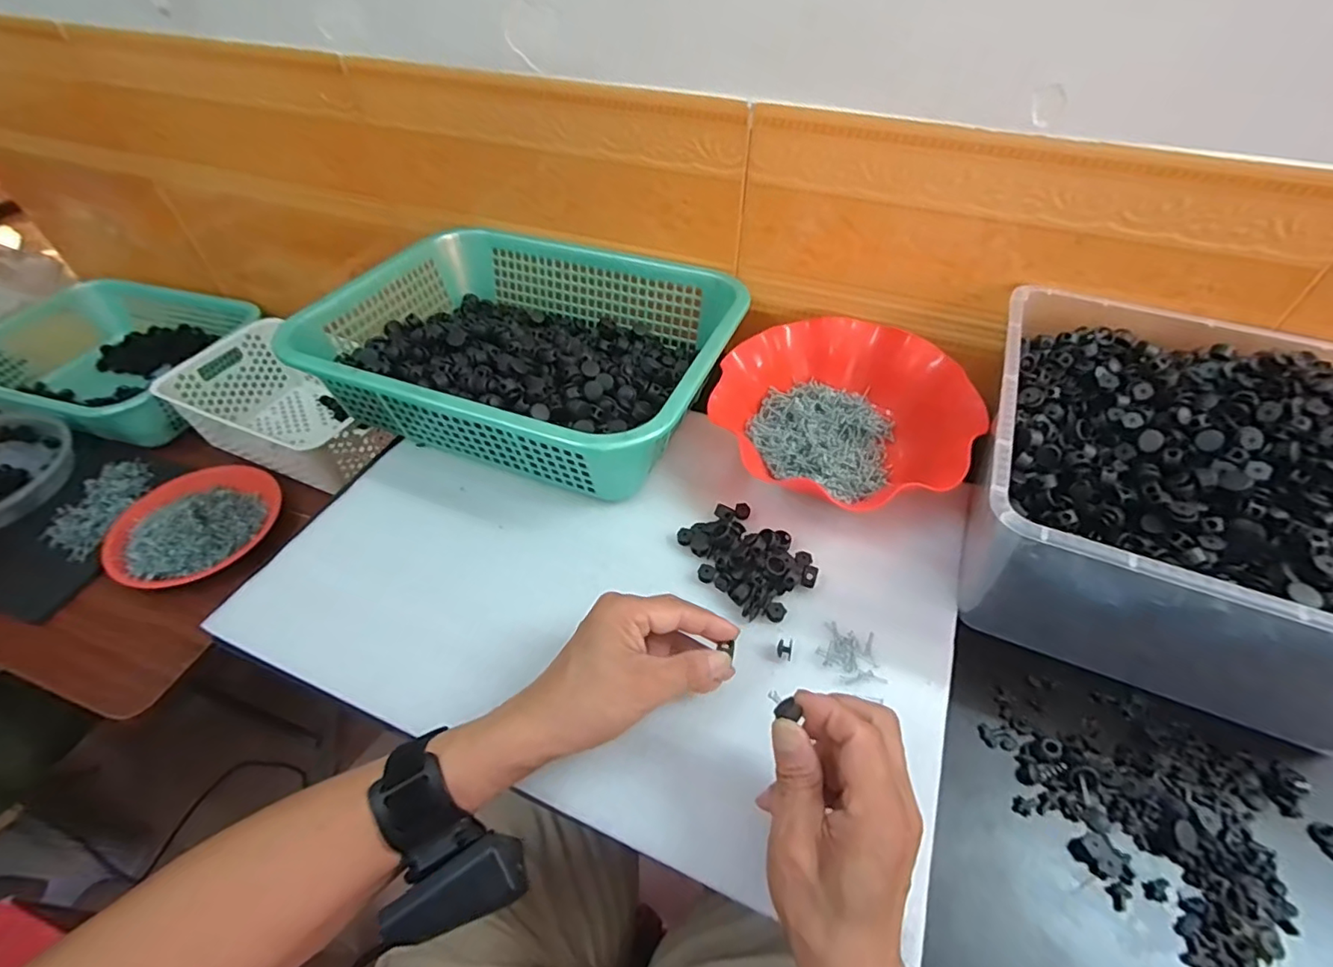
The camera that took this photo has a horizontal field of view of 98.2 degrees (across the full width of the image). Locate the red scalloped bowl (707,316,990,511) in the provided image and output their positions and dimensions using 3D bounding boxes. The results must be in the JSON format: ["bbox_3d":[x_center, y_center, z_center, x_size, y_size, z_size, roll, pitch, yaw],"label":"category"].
[{"bbox_3d":[0.157,-0.066,0.530,0.212,0.062,0.204,0,49,0],"label":"red scalloped bowl"}]

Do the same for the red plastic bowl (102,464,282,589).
[{"bbox_3d":[-0.622,0.039,0.748,0.194,0.046,0.190,0,49,0],"label":"red plastic bowl"}]

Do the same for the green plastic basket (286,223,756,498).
[{"bbox_3d":[-0.134,-0.144,0.581,0.382,0.104,0.287,17,51,15],"label":"green plastic basket"}]

